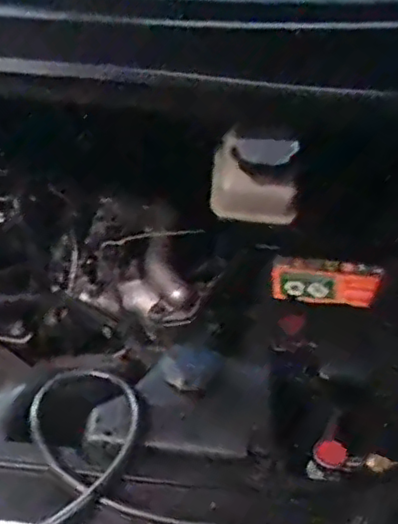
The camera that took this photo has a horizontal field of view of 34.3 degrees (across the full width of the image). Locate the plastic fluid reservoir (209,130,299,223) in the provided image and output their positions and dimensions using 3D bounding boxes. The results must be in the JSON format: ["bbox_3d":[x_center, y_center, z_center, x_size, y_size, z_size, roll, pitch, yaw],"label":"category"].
[{"bbox_3d":[0.054,-0.083,0.615,0.083,0.096,0.033,5,50,-1],"label":"plastic fluid reservoir"}]

